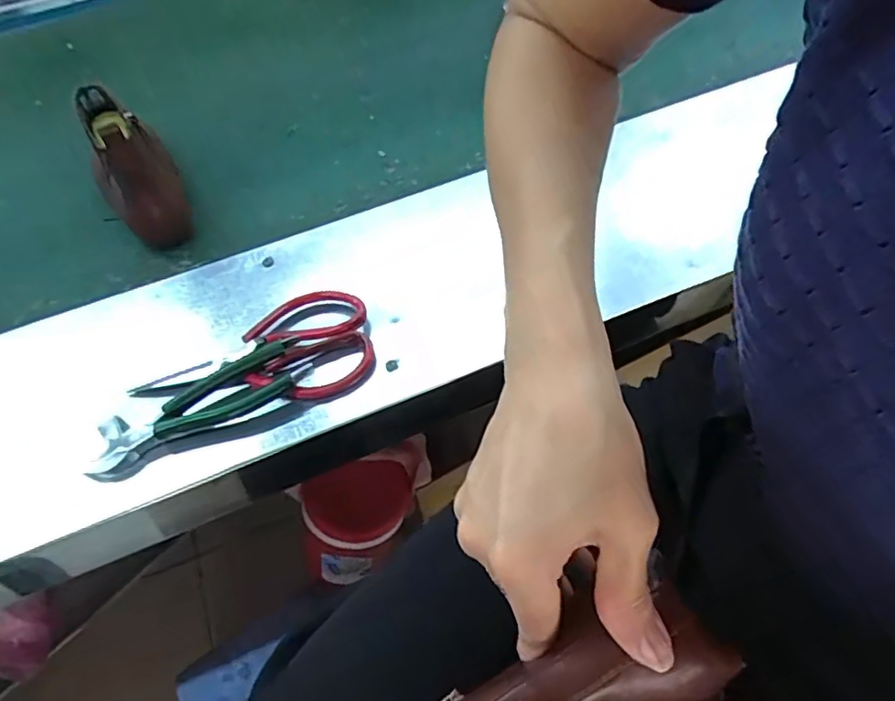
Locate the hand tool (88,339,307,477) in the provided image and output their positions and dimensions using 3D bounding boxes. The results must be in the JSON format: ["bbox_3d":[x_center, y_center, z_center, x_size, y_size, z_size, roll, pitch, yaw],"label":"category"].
[{"bbox_3d":[-0.198,0.044,0.480,0.178,0.024,0.049,-25,57,-13],"label":"hand tool"}]

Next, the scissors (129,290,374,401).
[{"bbox_3d":[-0.164,0.007,0.506,0.196,0.024,0.102,-15,55,-7],"label":"scissors"}]

